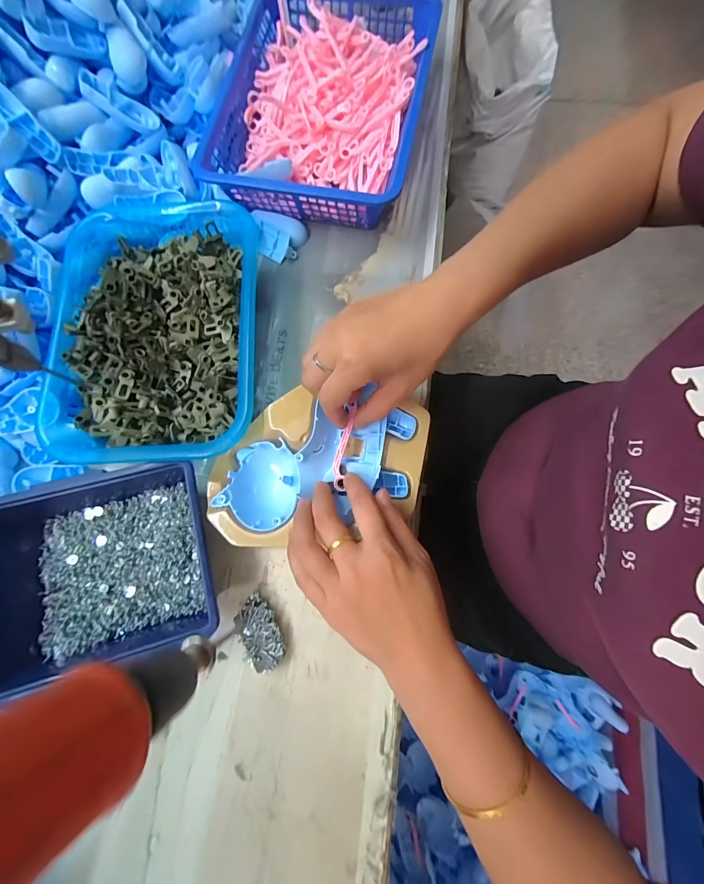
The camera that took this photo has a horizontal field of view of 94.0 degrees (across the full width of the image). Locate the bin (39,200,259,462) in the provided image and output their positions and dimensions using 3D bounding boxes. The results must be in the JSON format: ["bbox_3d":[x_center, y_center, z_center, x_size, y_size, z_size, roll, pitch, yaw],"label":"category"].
[{"bbox_3d":[-0.186,-0.112,0.319,0.190,0.050,0.268,-2,78,1],"label":"bin"}]

